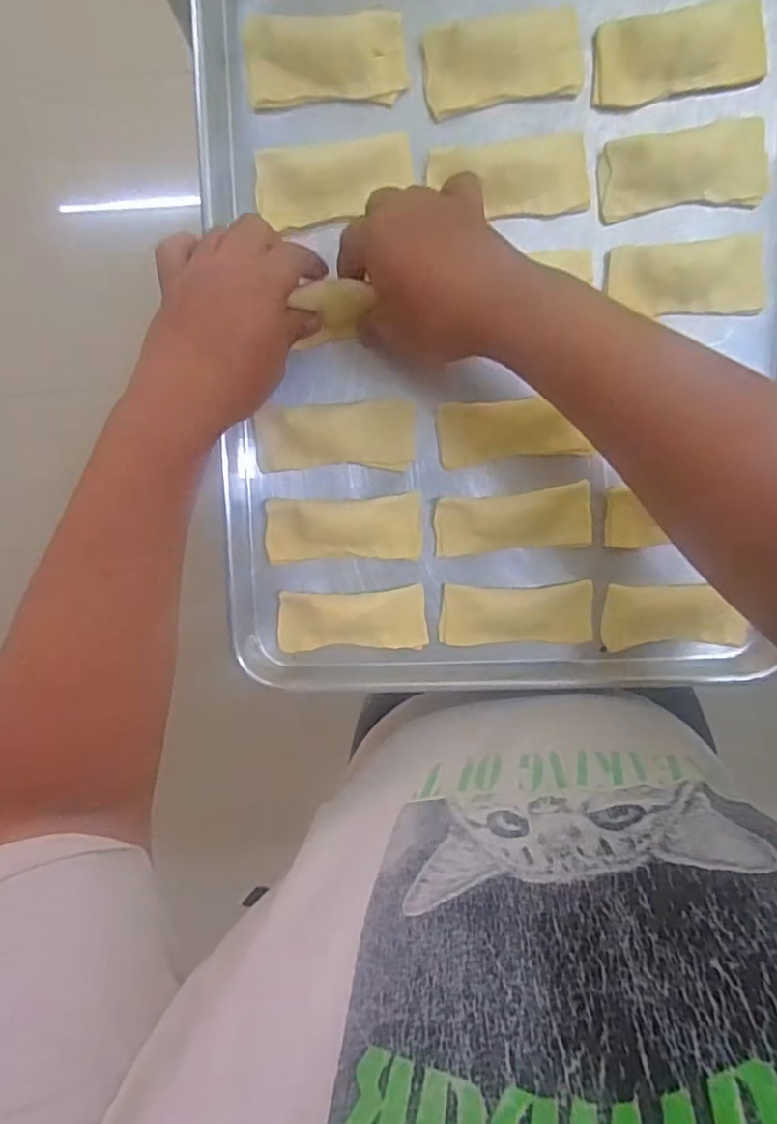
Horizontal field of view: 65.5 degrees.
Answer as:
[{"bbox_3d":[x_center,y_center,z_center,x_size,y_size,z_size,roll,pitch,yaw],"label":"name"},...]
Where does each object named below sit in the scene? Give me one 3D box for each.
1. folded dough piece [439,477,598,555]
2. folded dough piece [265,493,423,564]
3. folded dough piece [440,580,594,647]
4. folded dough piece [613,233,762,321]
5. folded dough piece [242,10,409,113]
[{"bbox_3d":[0.090,-0.030,0.437,0.110,0.007,0.043,-5,99,1],"label":"folded dough piece"},{"bbox_3d":[-0.032,-0.023,0.435,0.111,0.015,0.045,-3,99,1],"label":"folded dough piece"},{"bbox_3d":[0.095,0.039,0.444,0.109,0.013,0.045,-2,99,1],"label":"folded dough piece"},{"bbox_3d":[0.205,-0.191,0.408,0.104,0.020,0.047,-6,99,2],"label":"folded dough piece"},{"bbox_3d":[-0.041,-0.327,0.395,0.102,0.007,0.053,-4,99,1],"label":"folded dough piece"}]

